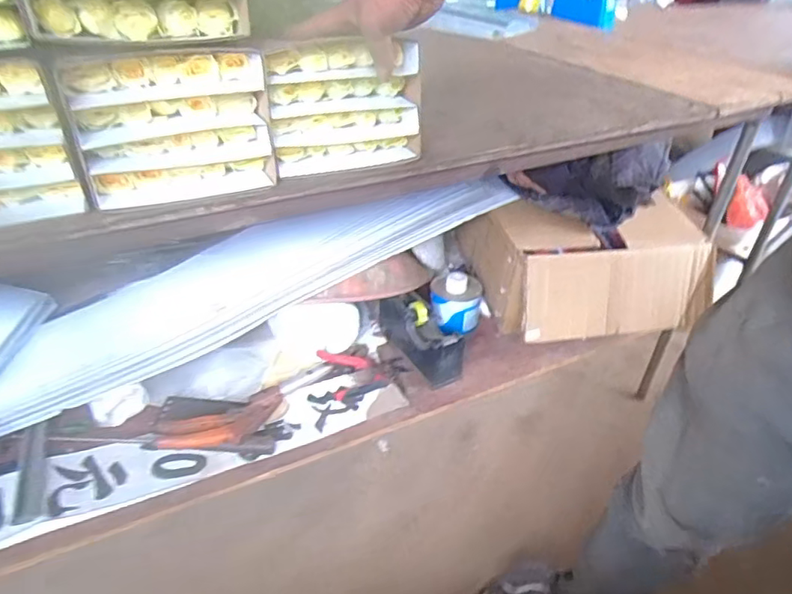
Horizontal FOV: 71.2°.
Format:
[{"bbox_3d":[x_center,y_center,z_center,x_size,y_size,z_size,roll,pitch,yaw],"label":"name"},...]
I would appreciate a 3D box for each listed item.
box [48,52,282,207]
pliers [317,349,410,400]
[{"bbox_3d":[-0.219,-0.168,0.554,0.176,0.142,0.055,-13,39,-20],"label":"box"},{"bbox_3d":[-0.047,0.121,0.956,0.145,0.021,0.113,-12,38,-19],"label":"pliers"}]

